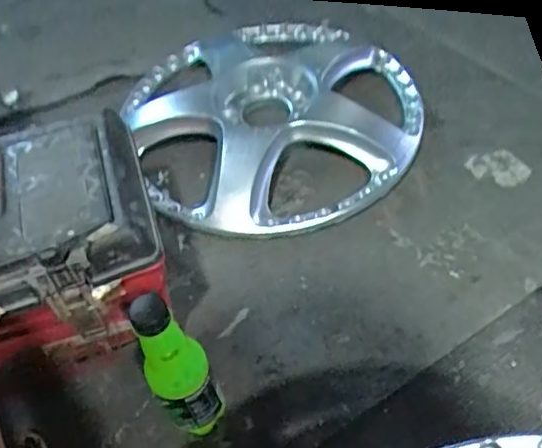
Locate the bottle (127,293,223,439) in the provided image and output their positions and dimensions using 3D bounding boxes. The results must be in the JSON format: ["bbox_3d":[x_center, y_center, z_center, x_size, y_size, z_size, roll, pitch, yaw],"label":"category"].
[{"bbox_3d":[-0.082,0.136,0.525,0.057,0.207,0.050,-26,53,-12],"label":"bottle"}]

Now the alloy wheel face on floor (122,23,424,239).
[{"bbox_3d":[0.008,-0.163,0.837,0.397,0.079,0.406,-4,52,5],"label":"alloy wheel face on floor"}]

